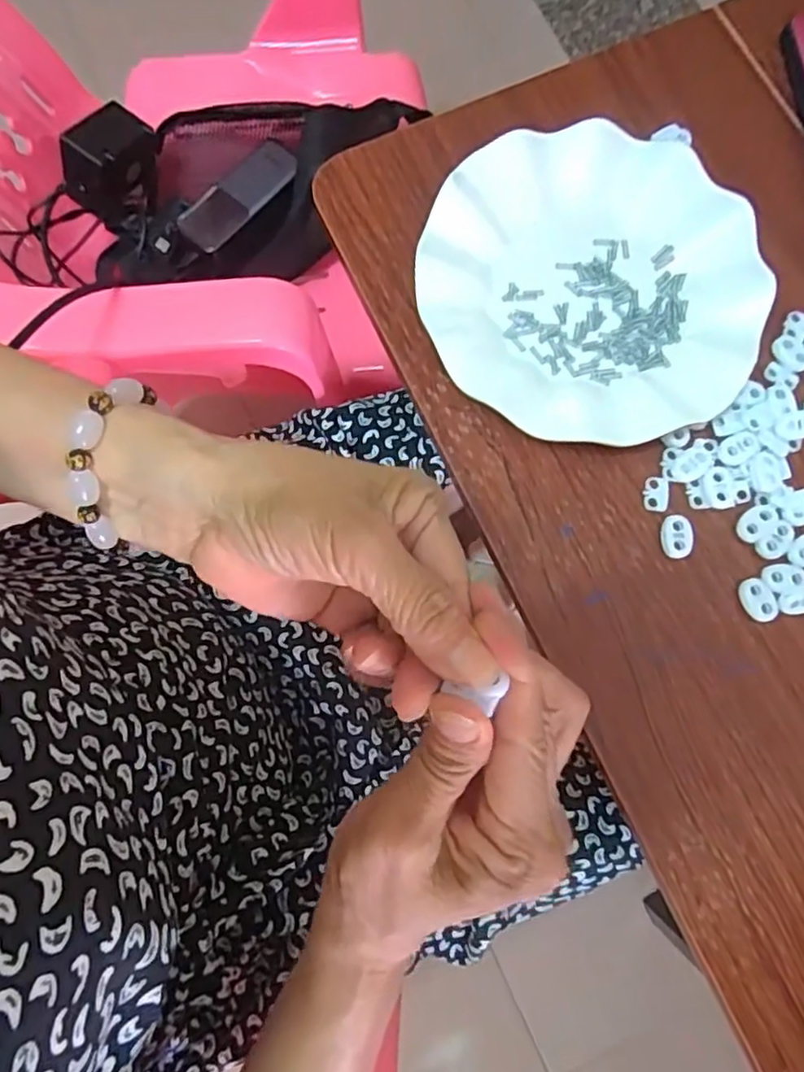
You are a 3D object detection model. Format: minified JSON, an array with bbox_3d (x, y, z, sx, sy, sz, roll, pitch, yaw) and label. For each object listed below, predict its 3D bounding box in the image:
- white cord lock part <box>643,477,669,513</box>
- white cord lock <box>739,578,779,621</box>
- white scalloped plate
[{"bbox_3d":[0.137,-0.022,0.346,0.013,0.004,0.019,3,79,2],"label":"white cord lock part"},{"bbox_3d":[0.184,0.034,0.334,0.014,0.007,0.022,-22,79,-3],"label":"white cord lock"},{"bbox_3d":[0.105,-0.143,0.358,0.179,0.021,0.186,0,79,1],"label":"white scalloped plate"}]

